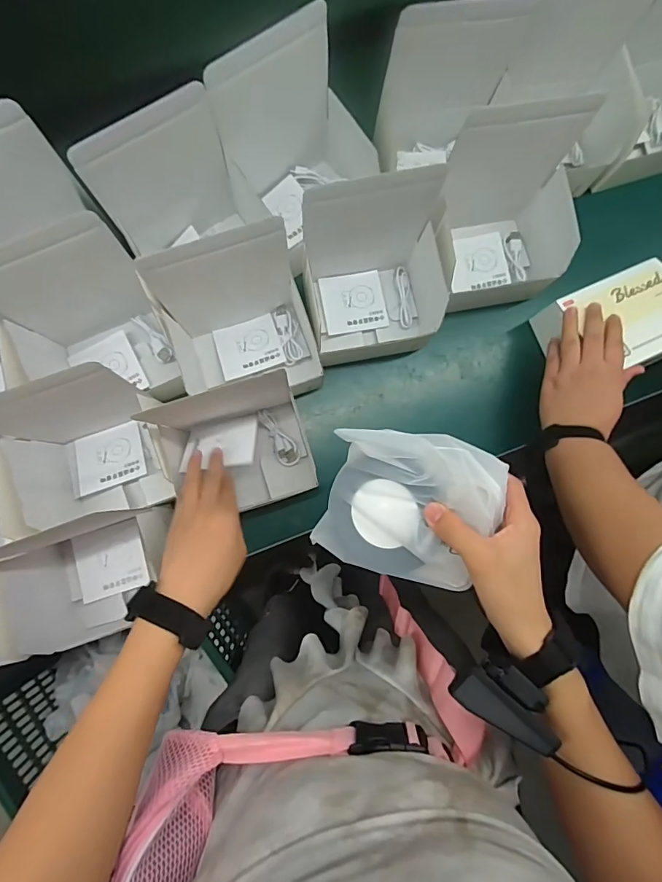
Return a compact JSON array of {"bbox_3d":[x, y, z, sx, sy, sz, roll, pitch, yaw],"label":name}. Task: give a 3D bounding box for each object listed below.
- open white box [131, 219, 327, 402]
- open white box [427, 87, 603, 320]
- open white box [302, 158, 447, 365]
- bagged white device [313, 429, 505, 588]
[{"bbox_3d":[-0.098,-0.125,0.501,0.150,0.174,0.145,-20,86,-4],"label":"open white box"},{"bbox_3d":[0.202,-0.255,0.527,0.162,0.209,0.128,-11,86,-3],"label":"open white box"},{"bbox_3d":[0.061,-0.185,0.524,0.157,0.185,0.136,-14,86,-4],"label":"open white box"},{"bbox_3d":[0.058,0.055,0.372,0.154,0.021,0.124,8,104,26],"label":"bagged white device"}]

